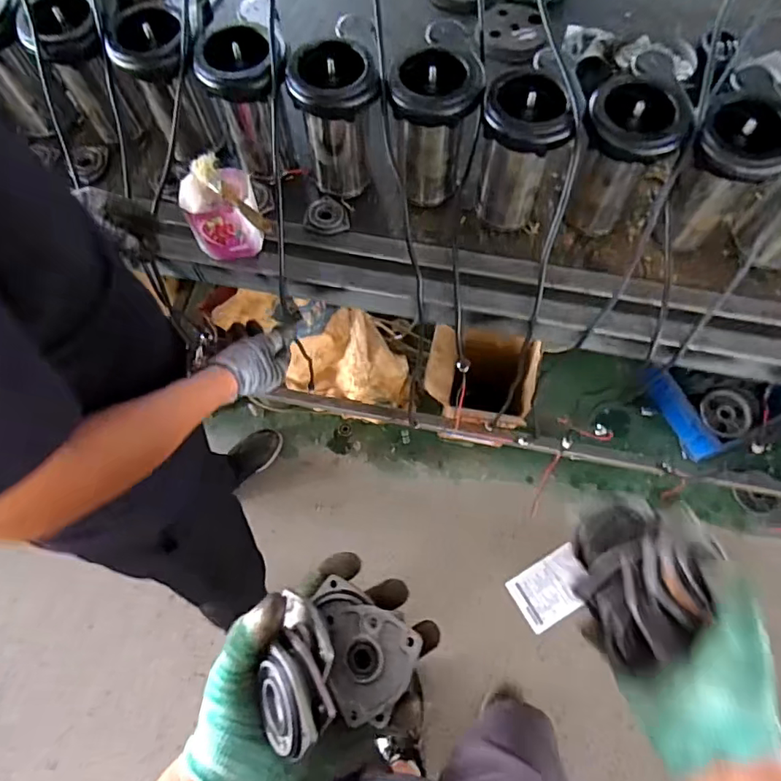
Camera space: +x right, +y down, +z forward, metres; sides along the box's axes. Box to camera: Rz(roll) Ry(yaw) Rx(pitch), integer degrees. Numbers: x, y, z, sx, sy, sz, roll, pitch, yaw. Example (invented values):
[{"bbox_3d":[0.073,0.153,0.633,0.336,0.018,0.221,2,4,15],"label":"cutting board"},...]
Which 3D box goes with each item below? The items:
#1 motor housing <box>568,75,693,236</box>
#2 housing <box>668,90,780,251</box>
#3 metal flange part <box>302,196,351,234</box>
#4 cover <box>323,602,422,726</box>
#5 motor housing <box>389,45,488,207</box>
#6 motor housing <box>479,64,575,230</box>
[{"bbox_3d":[0.298,-0.293,0.714,0.112,0.186,0.131,33,70,14],"label":"motor housing"},{"bbox_3d":[0.424,-0.272,0.701,0.104,0.182,0.110,0,70,0],"label":"housing"},{"bbox_3d":[-0.093,-0.263,0.804,0.065,0.019,0.058,13,67,6],"label":"metal flange part"},{"bbox_3d":[-0.012,0.171,0.344,0.058,0.018,0.066,-14,68,13],"label":"cover"},{"bbox_3d":[0.058,-0.369,0.747,0.117,0.184,0.109,5,66,3],"label":"motor housing"},{"bbox_3d":[0.176,-0.321,0.731,0.113,0.180,0.110,5,66,3],"label":"motor housing"}]

